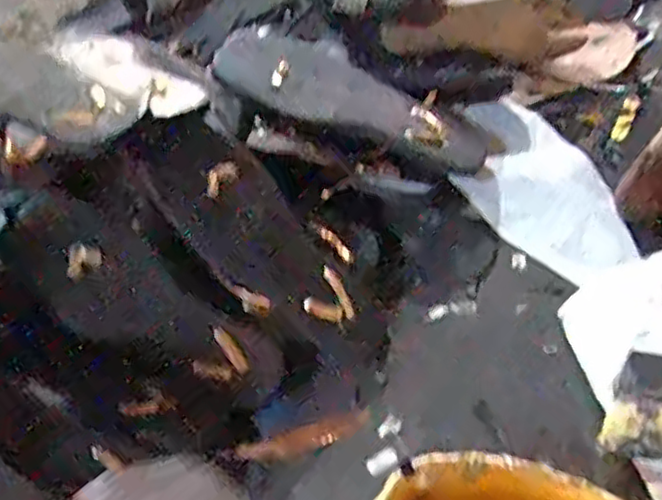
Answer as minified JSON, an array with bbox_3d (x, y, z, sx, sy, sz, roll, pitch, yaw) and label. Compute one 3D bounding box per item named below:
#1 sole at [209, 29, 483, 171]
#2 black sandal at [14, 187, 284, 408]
[{"bbox_3d":[0.027,-0.148,0.656,0.266,0.027,0.102,22,59,-5],"label":"sole"},{"bbox_3d":[-0.141,0.046,0.534,0.230,0.017,0.080,38,61,-14],"label":"black sandal"}]

